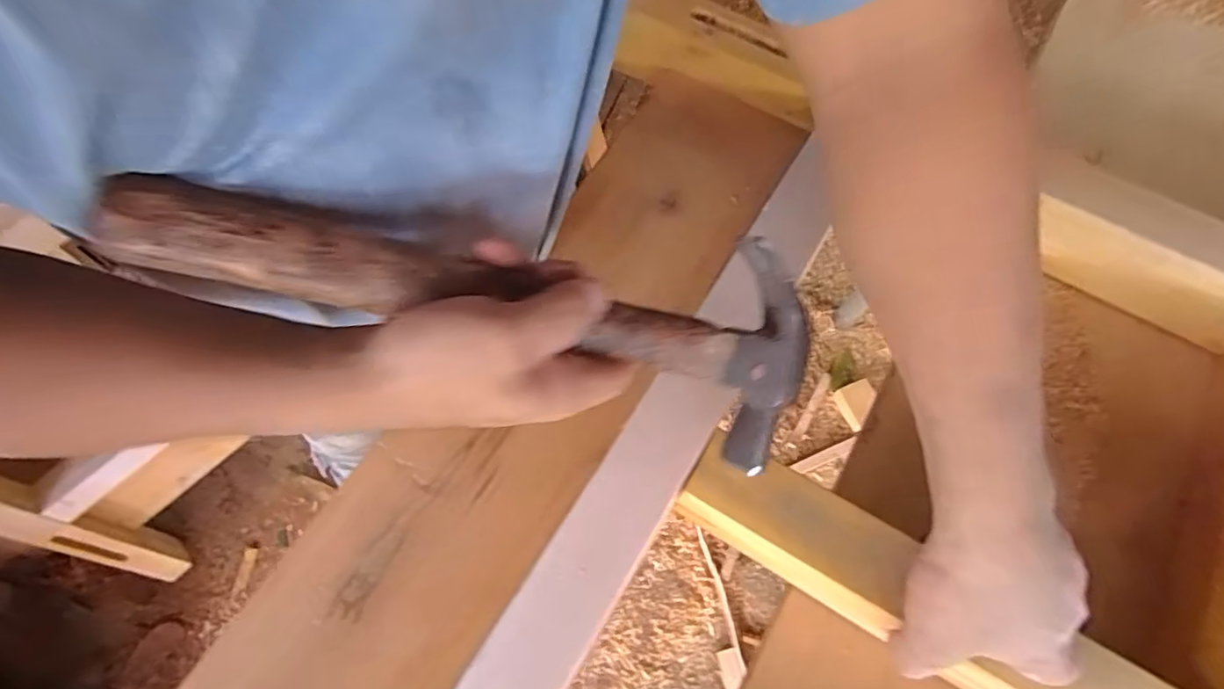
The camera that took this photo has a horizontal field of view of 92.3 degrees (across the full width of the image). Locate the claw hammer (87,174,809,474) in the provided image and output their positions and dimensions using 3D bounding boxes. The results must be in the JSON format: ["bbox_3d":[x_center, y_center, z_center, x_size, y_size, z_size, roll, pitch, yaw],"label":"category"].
[{"bbox_3d":[-0.048,-0.021,0.289,0.331,0.049,0.113,13,67,-18],"label":"claw hammer"}]

